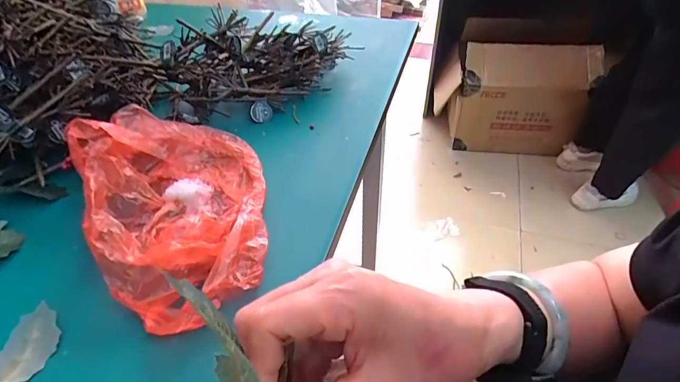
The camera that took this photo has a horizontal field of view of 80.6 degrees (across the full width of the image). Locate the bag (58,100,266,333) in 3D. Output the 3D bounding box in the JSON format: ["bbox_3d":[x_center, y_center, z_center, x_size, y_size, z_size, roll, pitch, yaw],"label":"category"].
[{"bbox_3d":[-0.137,0.001,0.357,0.162,0.058,0.227,-27,49,-25],"label":"bag"}]

